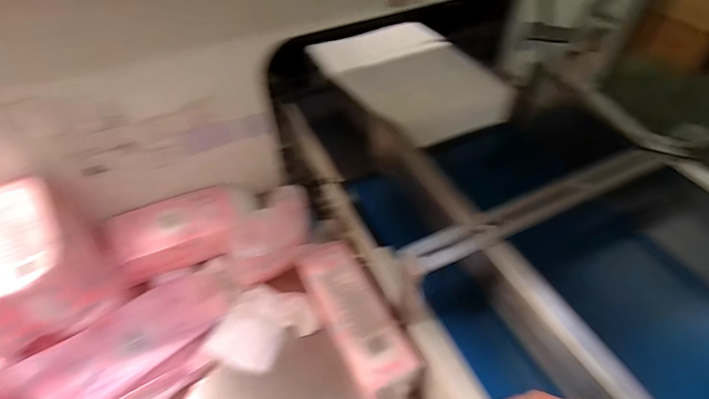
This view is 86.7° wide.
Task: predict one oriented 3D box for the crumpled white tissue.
[{"bbox_3d":[-0.172,0.232,0.692,0.155,0.047,0.170,28,54,24],"label":"crumpled white tissue"}]

